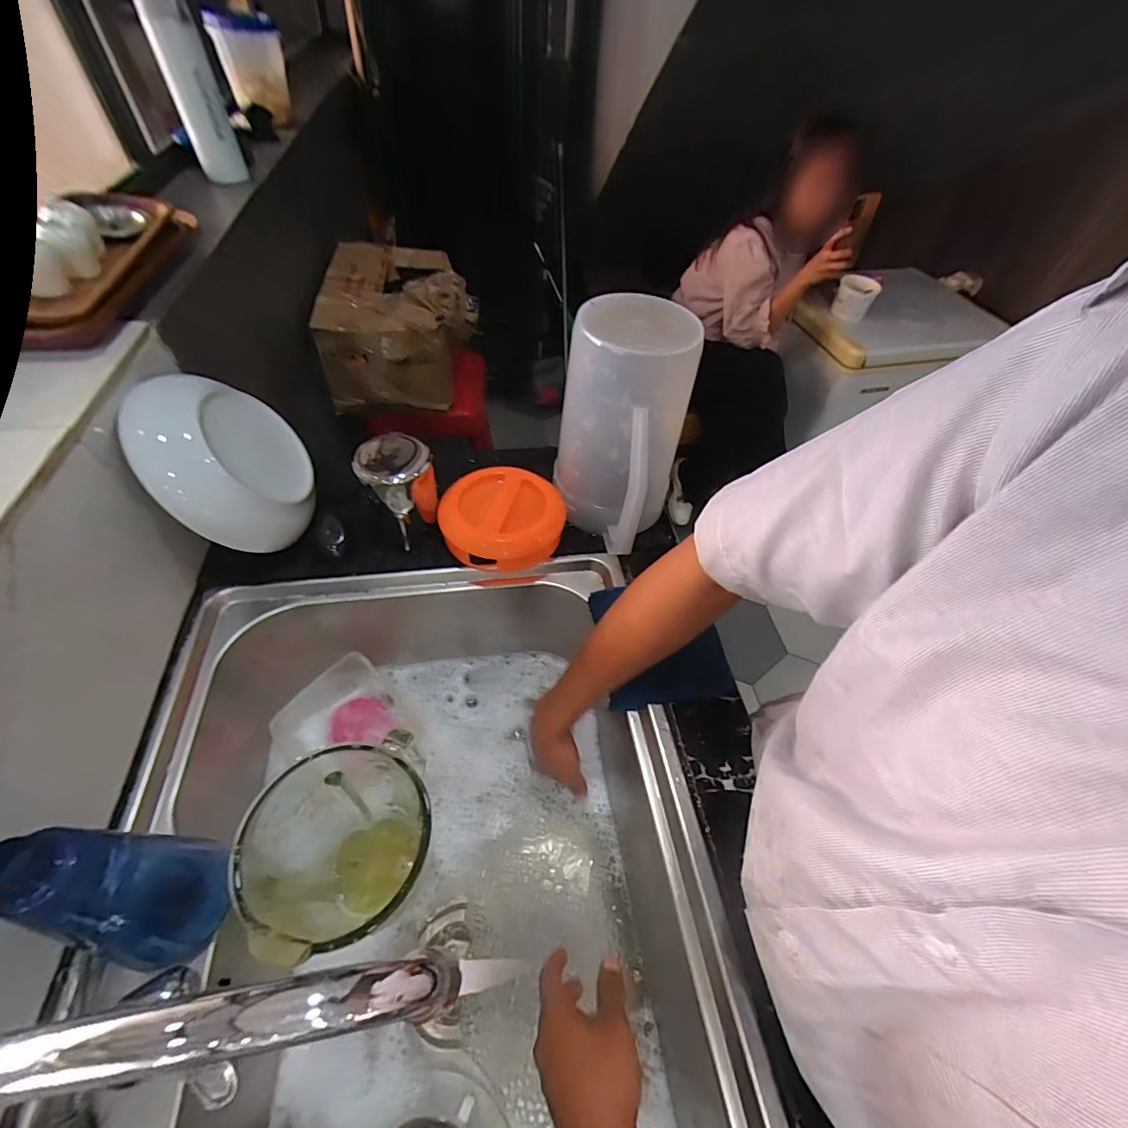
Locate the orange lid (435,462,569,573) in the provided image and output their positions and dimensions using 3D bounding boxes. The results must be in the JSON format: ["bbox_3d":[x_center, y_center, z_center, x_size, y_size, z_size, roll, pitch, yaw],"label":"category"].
[{"bbox_3d":[-0.076,-0.059,0.613,0.151,0.046,0.140,6,51,-1],"label":"orange lid"}]

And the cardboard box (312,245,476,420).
[{"bbox_3d":[-0.372,-0.566,1.146,0.313,0.178,0.453,-2,51,-7],"label":"cardboard box"}]

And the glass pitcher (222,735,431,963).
[{"bbox_3d":[-0.195,0.276,0.464,0.140,0.189,0.142,-23,56,-22],"label":"glass pitcher"}]

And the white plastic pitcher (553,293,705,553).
[{"bbox_3d":[0.067,-0.151,0.566,0.141,0.228,0.163,14,51,6],"label":"white plastic pitcher"}]

